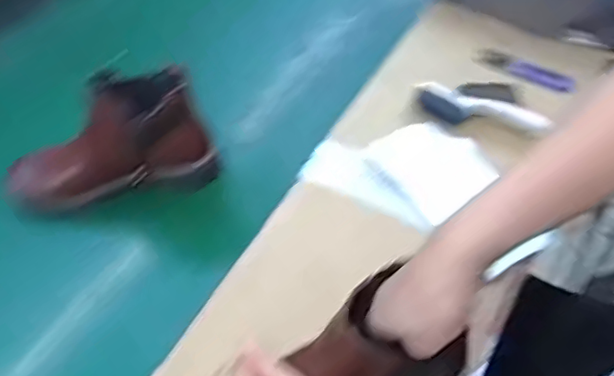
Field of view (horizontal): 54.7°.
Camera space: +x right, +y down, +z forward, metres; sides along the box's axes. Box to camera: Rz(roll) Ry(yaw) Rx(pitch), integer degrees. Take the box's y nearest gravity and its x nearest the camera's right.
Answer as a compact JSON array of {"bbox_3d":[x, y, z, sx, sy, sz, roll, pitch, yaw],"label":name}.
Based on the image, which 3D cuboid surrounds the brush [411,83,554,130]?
[{"bbox_3d":[0.199,-0.087,0.684,0.151,0.026,0.029,21,57,17],"label":"brush"}]

